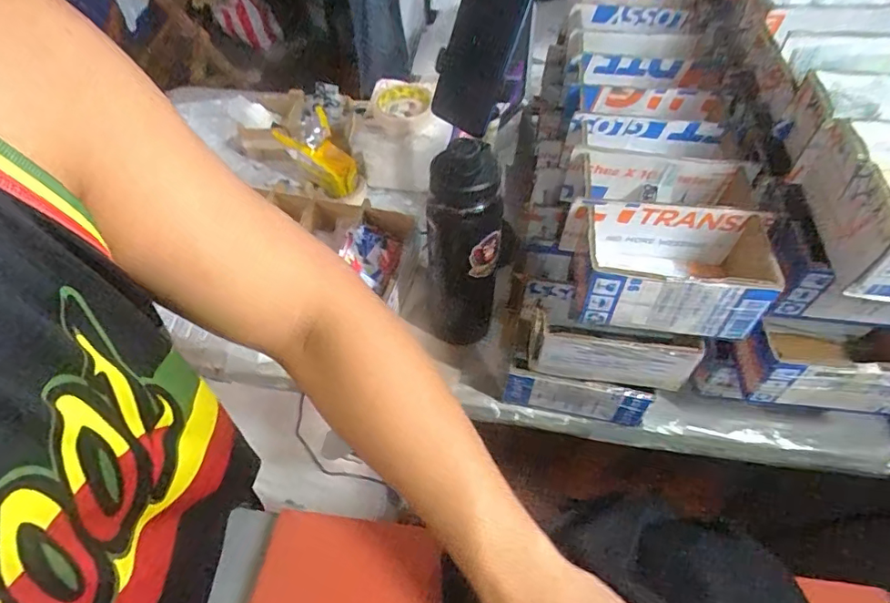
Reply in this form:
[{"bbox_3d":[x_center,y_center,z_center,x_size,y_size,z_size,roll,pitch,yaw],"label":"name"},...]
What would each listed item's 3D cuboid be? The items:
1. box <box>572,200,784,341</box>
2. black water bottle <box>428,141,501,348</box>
[{"bbox_3d":[0.199,-0.029,0.470,0.148,0.078,0.094,5,53,4],"label":"box"},{"bbox_3d":[0.019,-0.041,0.588,0.074,0.305,0.074,-2,53,-2],"label":"black water bottle"}]

